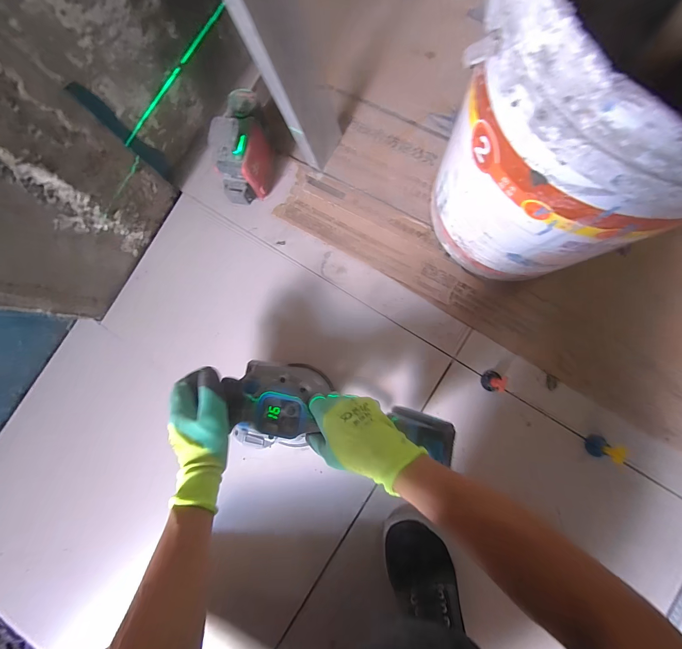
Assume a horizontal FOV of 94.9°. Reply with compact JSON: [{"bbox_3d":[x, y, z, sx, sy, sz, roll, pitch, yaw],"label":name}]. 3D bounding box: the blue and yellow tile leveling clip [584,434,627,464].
[{"bbox_3d":[0.402,0.191,0.476,0.027,0.051,0.032,19,86,6],"label":"blue and yellow tile leveling clip"}]

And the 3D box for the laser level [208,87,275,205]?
[{"bbox_3d":[-0.159,-0.287,0.520,0.062,0.132,0.155,11,88,6],"label":"laser level"}]

